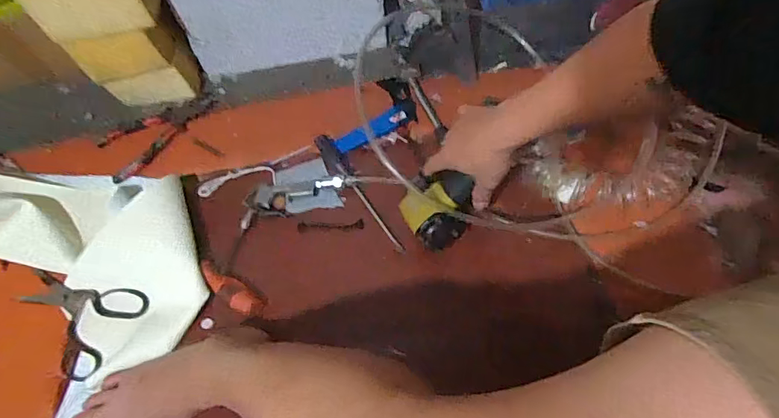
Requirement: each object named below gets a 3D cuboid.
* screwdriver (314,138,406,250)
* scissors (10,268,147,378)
[{"bbox_3d":[-0.048,-0.025,0.720,0.029,0.019,0.230,-28,62,-12],"label":"screwdriver"},{"bbox_3d":[-0.433,0.141,0.674,0.177,0.013,0.130,25,65,17],"label":"scissors"}]

